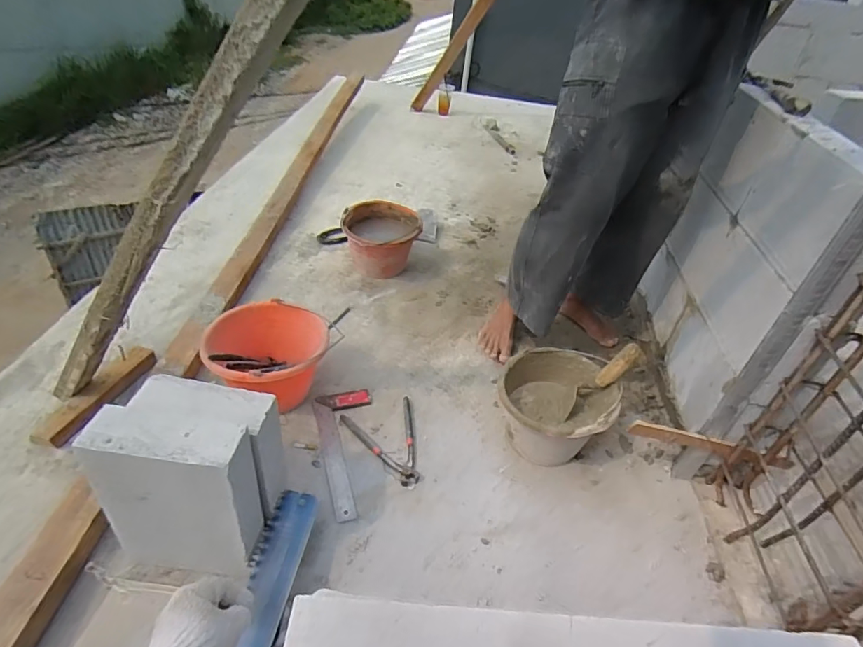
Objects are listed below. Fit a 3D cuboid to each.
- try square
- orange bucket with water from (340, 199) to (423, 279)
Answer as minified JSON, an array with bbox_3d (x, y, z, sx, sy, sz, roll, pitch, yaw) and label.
[{"bbox_3d":[-0.164,0.259,1.034,0.124,0.012,0.309,-8,42,-16],"label":"try square"},{"bbox_3d":[-0.153,-0.250,1.536,0.227,0.171,0.231,4,40,-3],"label":"orange bucket with water"}]

